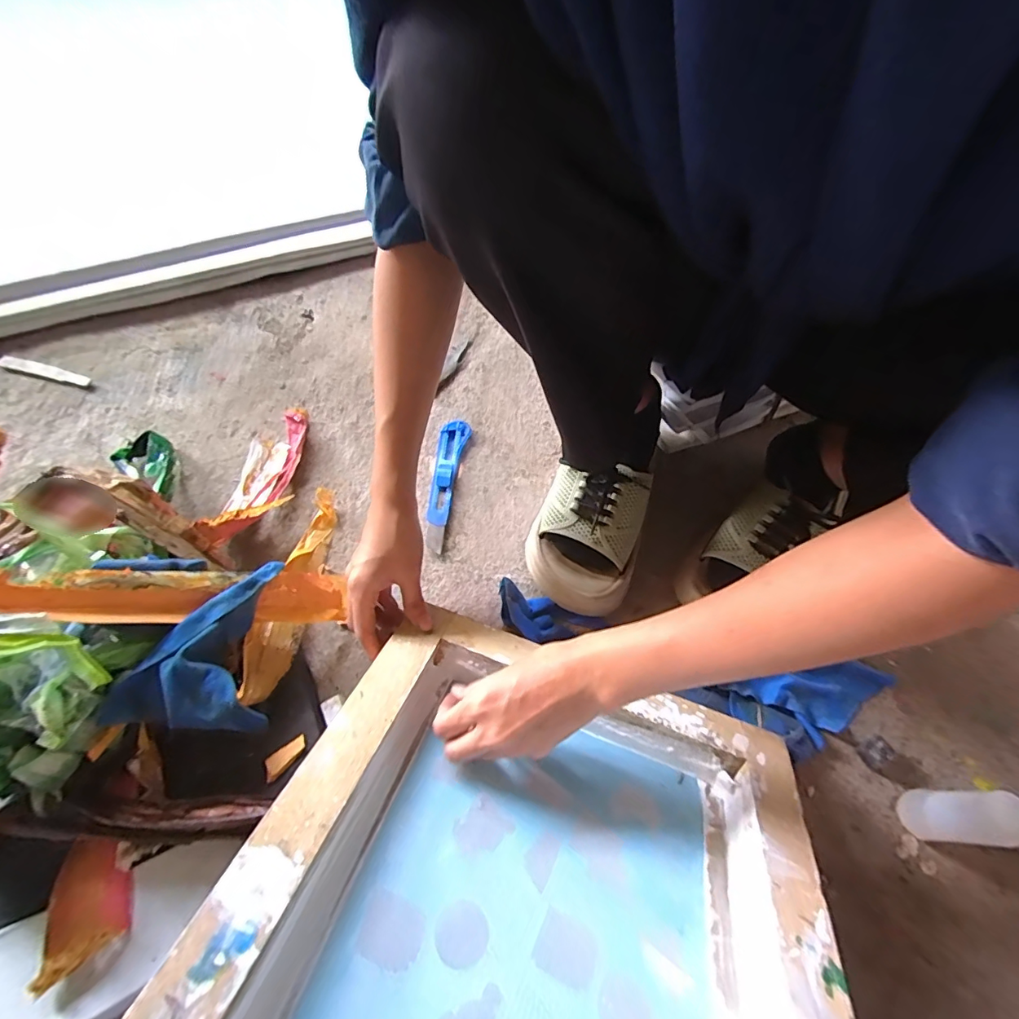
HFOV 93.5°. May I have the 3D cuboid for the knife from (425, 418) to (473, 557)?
[{"bbox_3d":[-0.068,-0.030,0.519,0.030,0.013,0.162,5,61,0],"label":"knife"}]

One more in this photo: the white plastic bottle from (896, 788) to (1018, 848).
[{"bbox_3d":[0.328,0.222,0.345,0.031,0.095,0.026,-33,67,-19],"label":"white plastic bottle"}]

